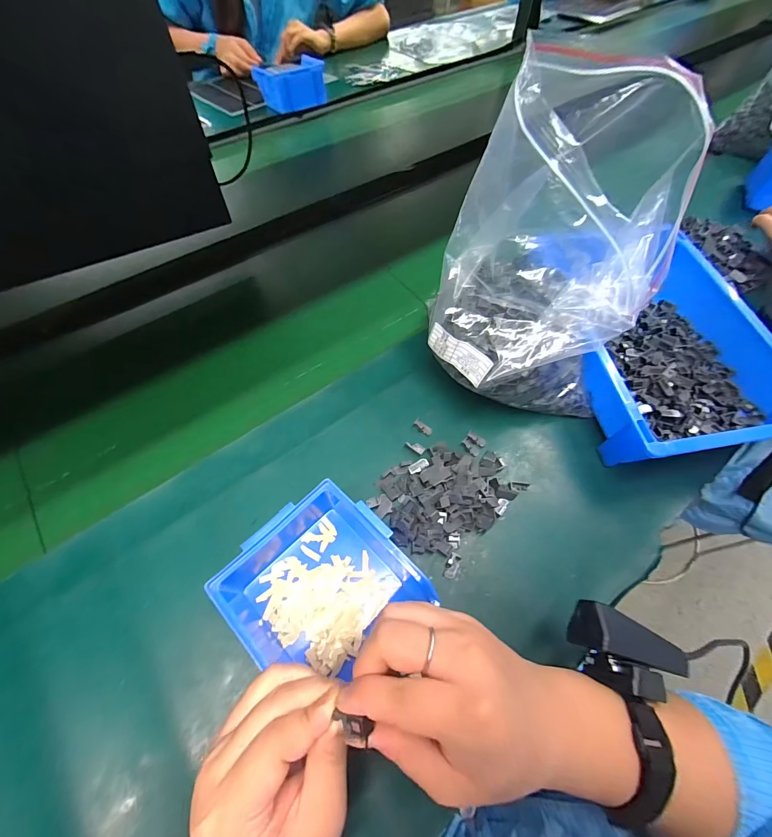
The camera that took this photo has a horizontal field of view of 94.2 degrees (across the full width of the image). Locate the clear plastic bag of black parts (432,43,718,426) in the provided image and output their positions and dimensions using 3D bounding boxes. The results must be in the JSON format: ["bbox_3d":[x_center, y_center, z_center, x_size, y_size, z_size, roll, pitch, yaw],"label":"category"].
[{"bbox_3d":[0.142,-0.114,0.326,0.184,0.262,0.138,14,63,7],"label":"clear plastic bag of black parts"}]

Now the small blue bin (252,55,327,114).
[{"bbox_3d":[-0.204,-0.727,0.783,0.133,0.075,0.104,-35,67,-19],"label":"small blue bin"}]

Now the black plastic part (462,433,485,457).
[{"bbox_3d":[0.095,0.028,0.393,0.021,0.009,0.022,34,67,16],"label":"black plastic part"}]

